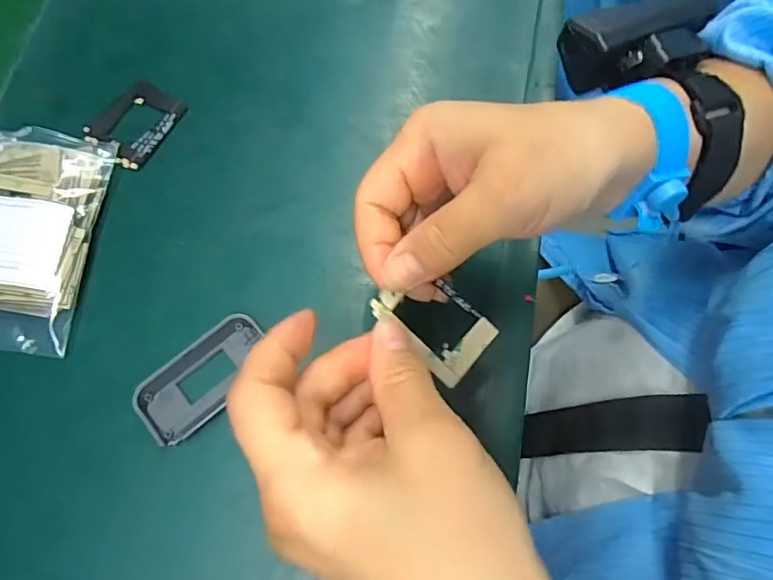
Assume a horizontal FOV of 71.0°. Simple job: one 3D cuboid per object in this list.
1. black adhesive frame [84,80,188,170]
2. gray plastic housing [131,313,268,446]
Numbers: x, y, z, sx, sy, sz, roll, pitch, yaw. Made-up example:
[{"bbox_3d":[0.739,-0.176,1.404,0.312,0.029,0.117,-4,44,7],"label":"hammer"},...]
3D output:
[{"bbox_3d":[-0.162,-0.109,0.349,0.047,0.004,0.056,34,74,11],"label":"black adhesive frame"},{"bbox_3d":[-0.097,0.048,0.295,0.075,0.010,0.039,-38,75,-12],"label":"gray plastic housing"}]

